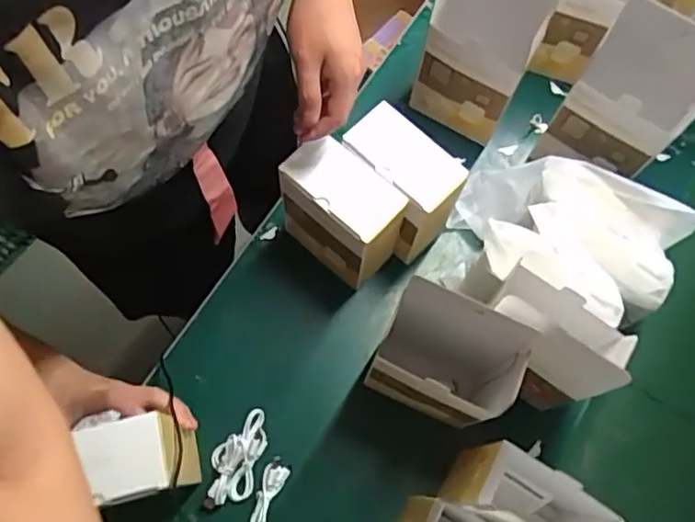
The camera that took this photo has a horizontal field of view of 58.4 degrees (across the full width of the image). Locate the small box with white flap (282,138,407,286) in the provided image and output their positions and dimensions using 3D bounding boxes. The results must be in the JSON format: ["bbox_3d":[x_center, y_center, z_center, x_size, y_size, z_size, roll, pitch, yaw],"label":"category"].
[{"bbox_3d":[-0.005,-0.045,0.693,0.127,0.170,0.069,41,74,11],"label":"small box with white flap"}]

